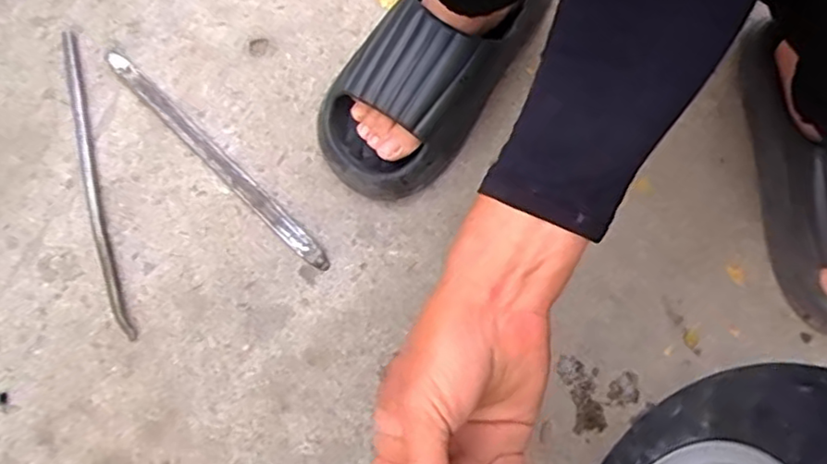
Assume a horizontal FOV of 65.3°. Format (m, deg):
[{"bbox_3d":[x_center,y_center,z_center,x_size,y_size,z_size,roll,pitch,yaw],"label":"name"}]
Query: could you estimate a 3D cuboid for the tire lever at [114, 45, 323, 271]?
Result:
[{"bbox_3d":[-0.183,-0.068,0.591,0.287,0.012,0.020,43,81,10],"label":"tire lever"}]

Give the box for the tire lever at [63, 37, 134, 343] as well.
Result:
[{"bbox_3d":[-0.292,-0.048,0.589,0.014,0.011,0.301,-16,76,-2],"label":"tire lever"}]

